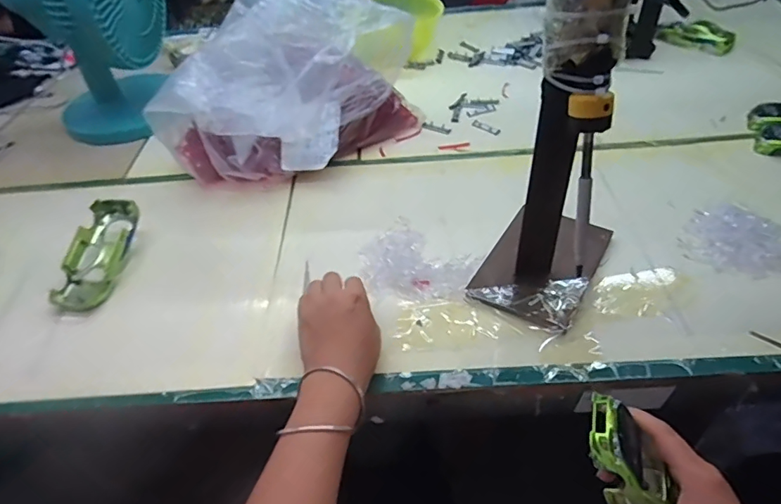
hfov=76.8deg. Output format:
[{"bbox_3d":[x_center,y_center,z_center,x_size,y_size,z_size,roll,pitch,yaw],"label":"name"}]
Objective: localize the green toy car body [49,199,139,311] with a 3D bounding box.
[{"bbox_3d":[-0.319,0.002,0.539,0.056,0.029,0.133,1,61,5],"label":"green toy car body"}]

